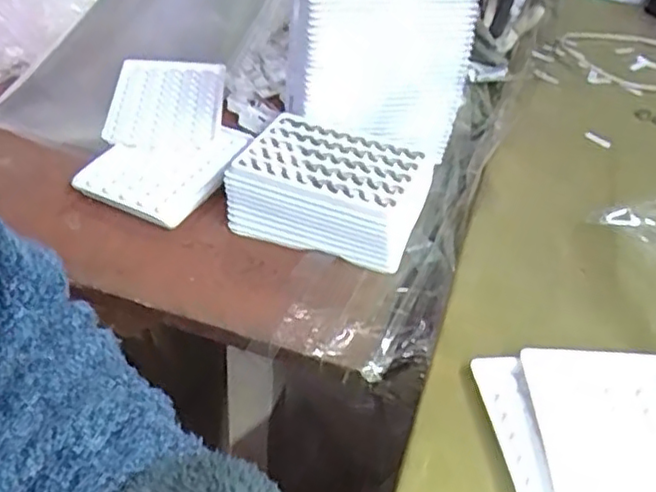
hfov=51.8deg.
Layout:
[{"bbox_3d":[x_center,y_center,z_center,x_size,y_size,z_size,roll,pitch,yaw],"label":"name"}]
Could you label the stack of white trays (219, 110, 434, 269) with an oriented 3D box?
[{"bbox_3d":[0.004,-0.039,0.500,0.135,0.059,0.089,18,42,18],"label":"stack of white trays"}]

